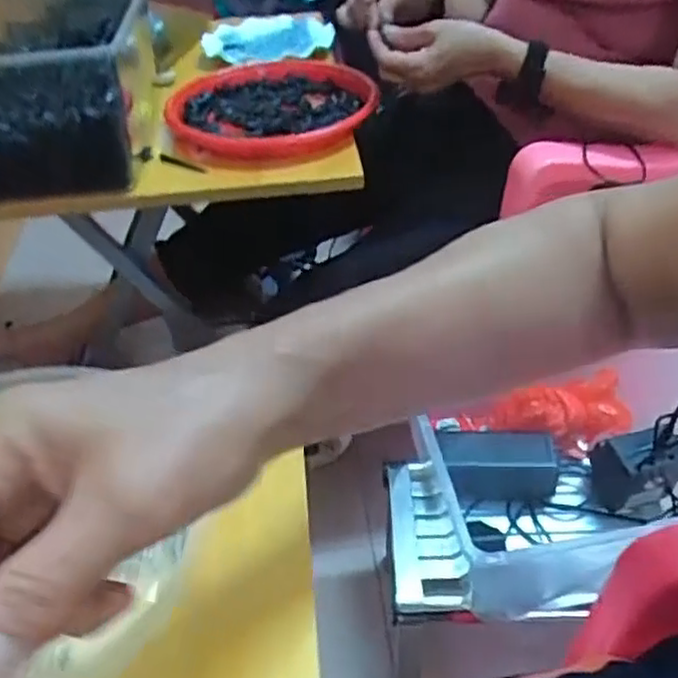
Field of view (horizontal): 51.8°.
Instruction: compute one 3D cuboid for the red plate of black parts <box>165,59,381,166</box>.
[{"bbox_3d":[-0.077,-0.286,0.837,0.233,0.034,0.253,-3,40,1],"label":"red plate of black parts"}]

